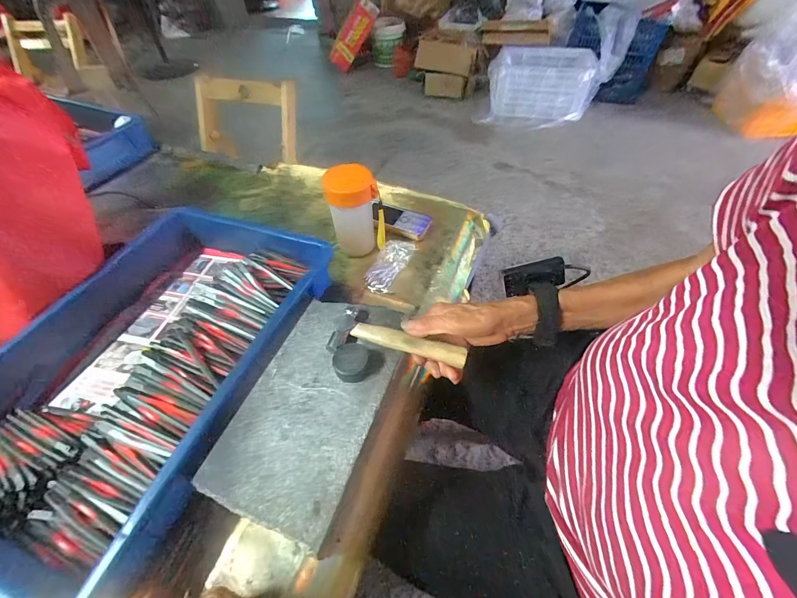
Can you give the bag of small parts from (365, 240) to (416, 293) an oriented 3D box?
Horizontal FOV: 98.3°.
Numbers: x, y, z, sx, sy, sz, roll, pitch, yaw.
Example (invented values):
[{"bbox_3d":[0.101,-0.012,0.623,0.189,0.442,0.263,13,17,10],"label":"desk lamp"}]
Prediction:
[{"bbox_3d":[-0.014,-0.054,0.545,0.049,0.014,0.104,25,69,21],"label":"bag of small parts"}]

